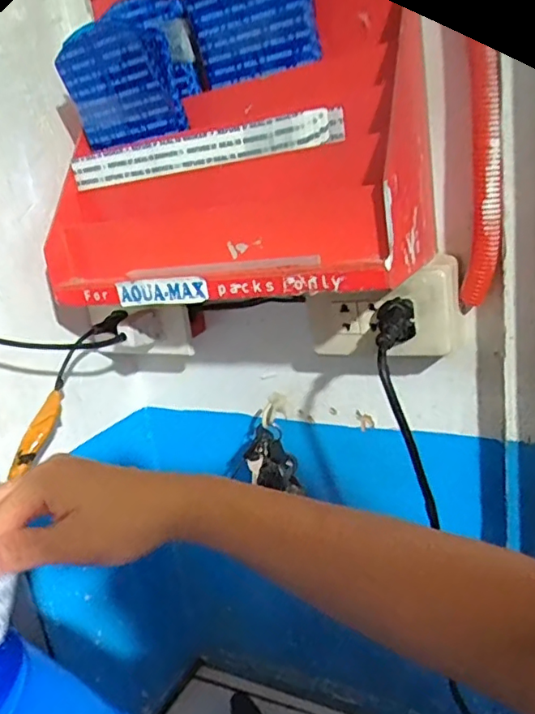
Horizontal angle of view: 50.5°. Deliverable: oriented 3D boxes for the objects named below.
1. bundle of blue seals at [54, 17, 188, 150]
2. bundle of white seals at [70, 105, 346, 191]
[{"bbox_3d":[-0.129,-0.235,0.491,0.102,0.089,0.032,2,19,28],"label":"bundle of blue seals"},{"bbox_3d":[-0.060,-0.169,0.464,0.247,0.030,0.015,1,19,26],"label":"bundle of white seals"}]

